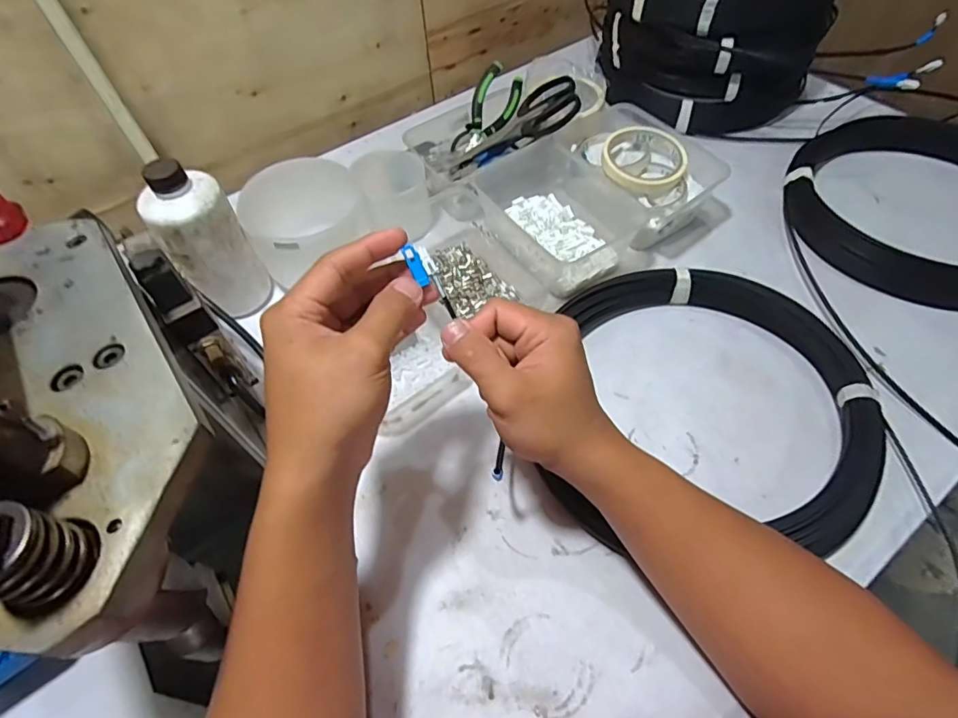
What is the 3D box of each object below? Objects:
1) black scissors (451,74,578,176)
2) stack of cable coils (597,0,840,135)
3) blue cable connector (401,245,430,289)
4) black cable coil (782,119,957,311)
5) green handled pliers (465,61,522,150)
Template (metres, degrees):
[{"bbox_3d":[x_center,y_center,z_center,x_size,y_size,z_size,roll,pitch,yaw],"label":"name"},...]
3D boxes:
[{"bbox_3d":[0.039,-0.273,0.603,0.170,0.022,0.060,-21,57,28],"label":"black scissors"},{"bbox_3d":[0.310,-0.458,0.676,0.262,0.213,0.256,-39,61,-22],"label":"stack of cable coils"},{"bbox_3d":[-0.037,-0.055,0.297,0.008,0.004,0.024,-28,99,-15],"label":"blue cable connector"},{"bbox_3d":[0.495,-0.171,0.565,0.261,0.051,0.292,-30,58,-16],"label":"black cable coil"},{"bbox_3d":[0.014,-0.310,0.629,0.056,0.018,0.105,25,100,-26],"label":"green handled pliers"}]

